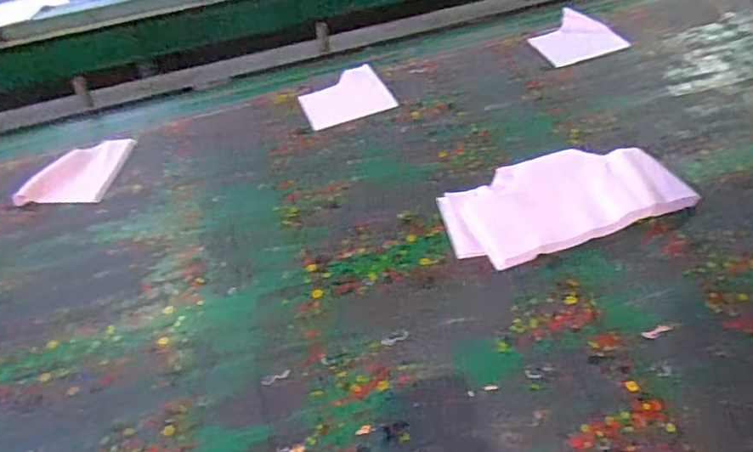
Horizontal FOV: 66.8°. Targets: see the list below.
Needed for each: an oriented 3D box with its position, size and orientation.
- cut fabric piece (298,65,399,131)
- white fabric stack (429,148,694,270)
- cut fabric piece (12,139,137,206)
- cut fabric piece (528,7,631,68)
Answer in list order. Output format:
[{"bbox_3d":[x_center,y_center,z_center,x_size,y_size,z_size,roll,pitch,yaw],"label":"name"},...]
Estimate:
[{"bbox_3d":[-0.064,-0.252,1.107,0.162,0.005,0.160,-19,48,-11],"label":"cut fabric piece"},{"bbox_3d":[0.267,-0.042,0.848,0.339,0.030,0.176,-16,47,-9],"label":"white fabric stack"},{"bbox_3d":[-0.532,-0.099,1.017,0.156,0.009,0.166,0,47,6],"label":"cut fabric piece"},{"bbox_3d":[0.406,-0.390,1.169,0.165,0.035,0.143,-17,47,-10],"label":"cut fabric piece"}]

